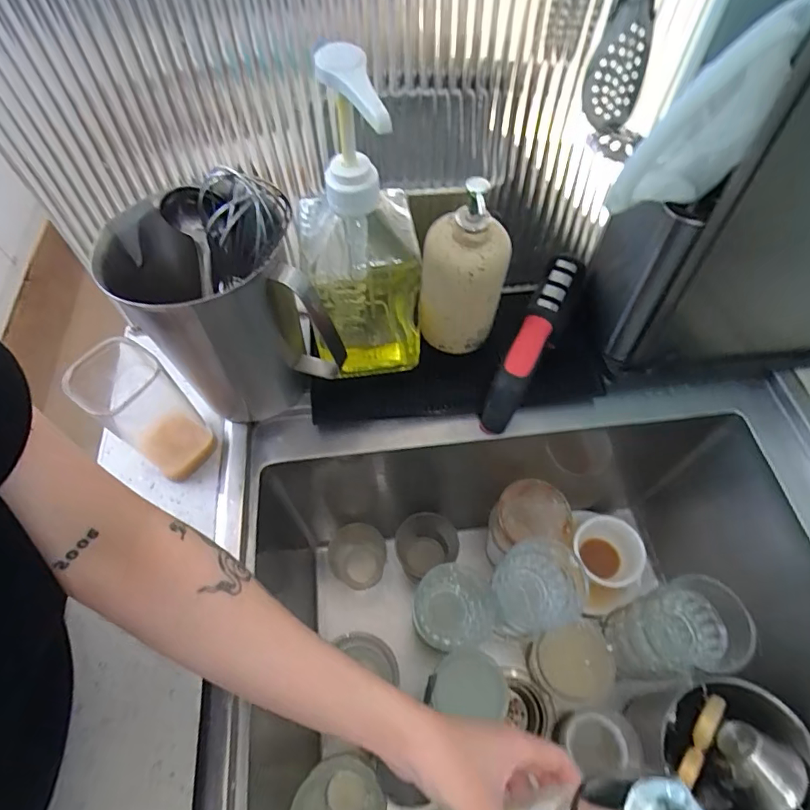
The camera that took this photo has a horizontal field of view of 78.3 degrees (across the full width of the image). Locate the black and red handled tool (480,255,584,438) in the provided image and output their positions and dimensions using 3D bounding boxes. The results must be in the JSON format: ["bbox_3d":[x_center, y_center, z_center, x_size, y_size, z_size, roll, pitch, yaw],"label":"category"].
[{"bbox_3d":[0.129,-0.063,0.512,0.030,0.044,0.200,27,89,16],"label":"black and red handled tool"}]

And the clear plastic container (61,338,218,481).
[{"bbox_3d":[-0.227,0.008,0.442,0.072,0.142,0.067,39,66,22],"label":"clear plastic container"}]

